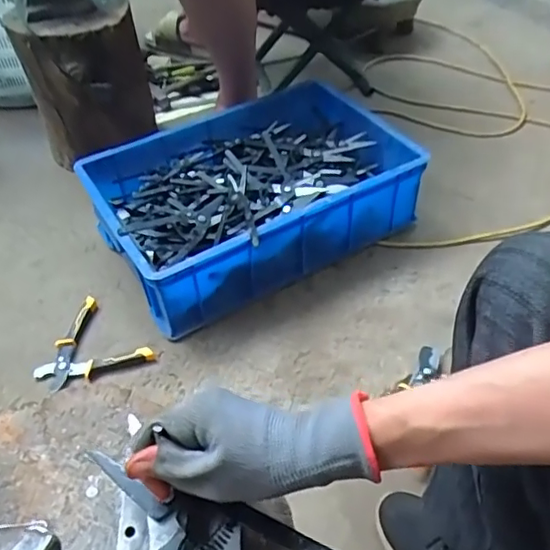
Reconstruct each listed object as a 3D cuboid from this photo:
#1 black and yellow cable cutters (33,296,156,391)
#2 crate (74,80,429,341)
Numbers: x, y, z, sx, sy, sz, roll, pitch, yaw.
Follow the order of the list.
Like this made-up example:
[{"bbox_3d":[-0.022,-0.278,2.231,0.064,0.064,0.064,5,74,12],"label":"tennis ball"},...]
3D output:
[{"bbox_3d":[-0.293,0.121,0.888,0.164,0.023,0.143,35,56,30],"label":"black and yellow cable cutters"},{"bbox_3d":[-0.044,-0.145,1.030,0.512,0.153,0.359,-25,50,-22],"label":"crate"}]

